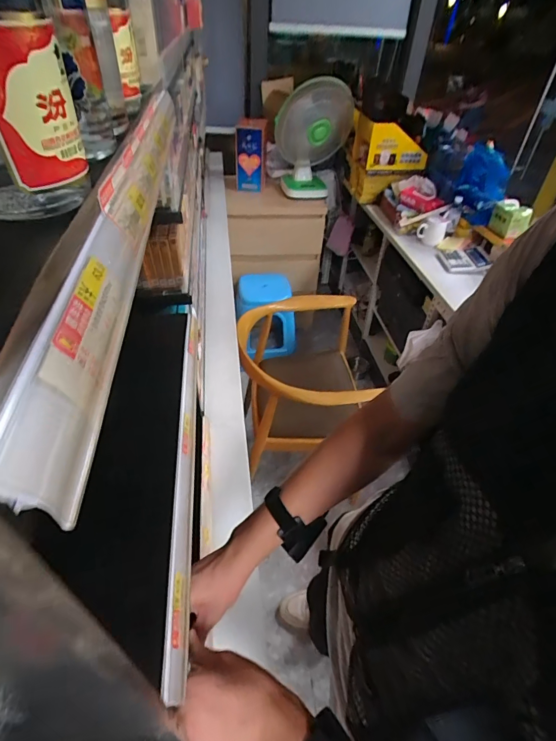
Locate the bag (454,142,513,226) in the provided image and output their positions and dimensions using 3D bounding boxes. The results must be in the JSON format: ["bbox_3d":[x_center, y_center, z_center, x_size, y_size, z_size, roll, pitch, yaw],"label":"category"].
[{"bbox_3d":[0.764,-0.715,1.484,0.158,0.228,0.200,21,46,18],"label":"bag"}]

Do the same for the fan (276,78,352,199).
[{"bbox_3d":[0.154,-1.007,1.716,0.314,0.466,0.379,5,43,2],"label":"fan"}]

